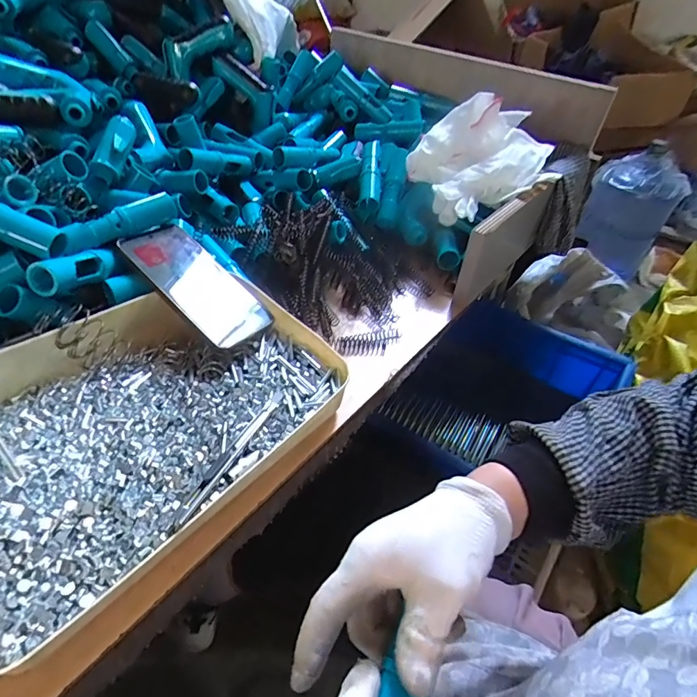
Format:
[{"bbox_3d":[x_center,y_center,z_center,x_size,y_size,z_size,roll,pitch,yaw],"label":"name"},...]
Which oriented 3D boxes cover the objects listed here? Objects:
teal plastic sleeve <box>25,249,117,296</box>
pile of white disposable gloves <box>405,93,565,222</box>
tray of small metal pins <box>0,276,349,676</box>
[{"bbox_3d":[-0.252,-0.074,0.412,0.032,0.028,0.083,16,27,11],"label":"teal plastic sleeve"},{"bbox_3d":[0.201,-0.274,0.641,0.219,0.113,0.147,-18,47,-23],"label":"pile of white disposable gloves"},{"bbox_3d":[-0.173,0.047,0.371,0.231,0.055,0.328,33,49,27],"label":"tray of small metal pins"}]

